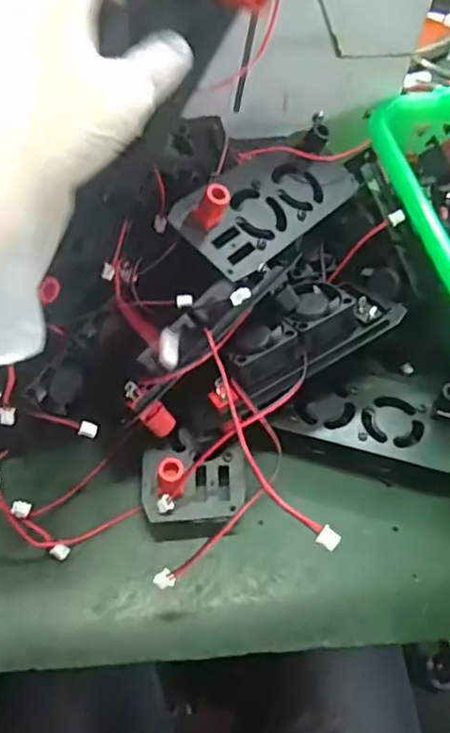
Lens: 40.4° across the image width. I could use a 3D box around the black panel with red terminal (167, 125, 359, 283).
[{"bbox_3d":[0.032,-0.105,0.367,0.054,0.023,0.135,47,57,2],"label":"black panel with red terminal"}]

